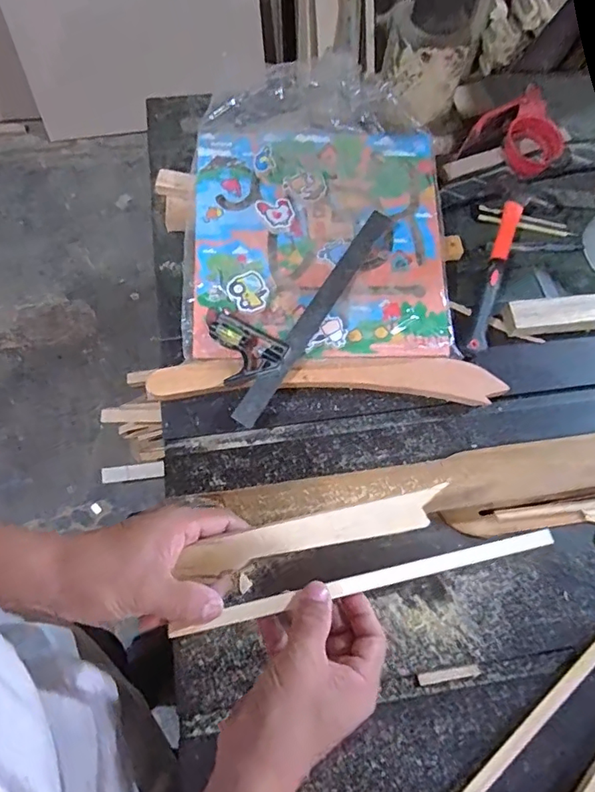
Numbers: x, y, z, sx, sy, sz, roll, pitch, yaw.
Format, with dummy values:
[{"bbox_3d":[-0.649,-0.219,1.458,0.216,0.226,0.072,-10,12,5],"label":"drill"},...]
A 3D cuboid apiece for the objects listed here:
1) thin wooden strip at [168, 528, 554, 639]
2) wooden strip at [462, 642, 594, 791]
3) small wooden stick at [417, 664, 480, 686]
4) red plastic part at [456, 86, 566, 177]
[{"bbox_3d":[0.063,0.141,0.391,0.309,0.005,0.014,-8,69,-14],"label":"thin wooden strip"},{"bbox_3d":[0.241,0.284,0.475,0.307,0.010,0.014,-36,75,-15],"label":"wooden strip"},{"bbox_3d":[0.145,0.268,0.489,0.060,0.004,0.011,-7,69,-5],"label":"small wooden stick"},{"bbox_3d":[0.300,-0.346,0.699,0.128,0.059,0.098,-33,74,-14],"label":"red plastic part"}]

